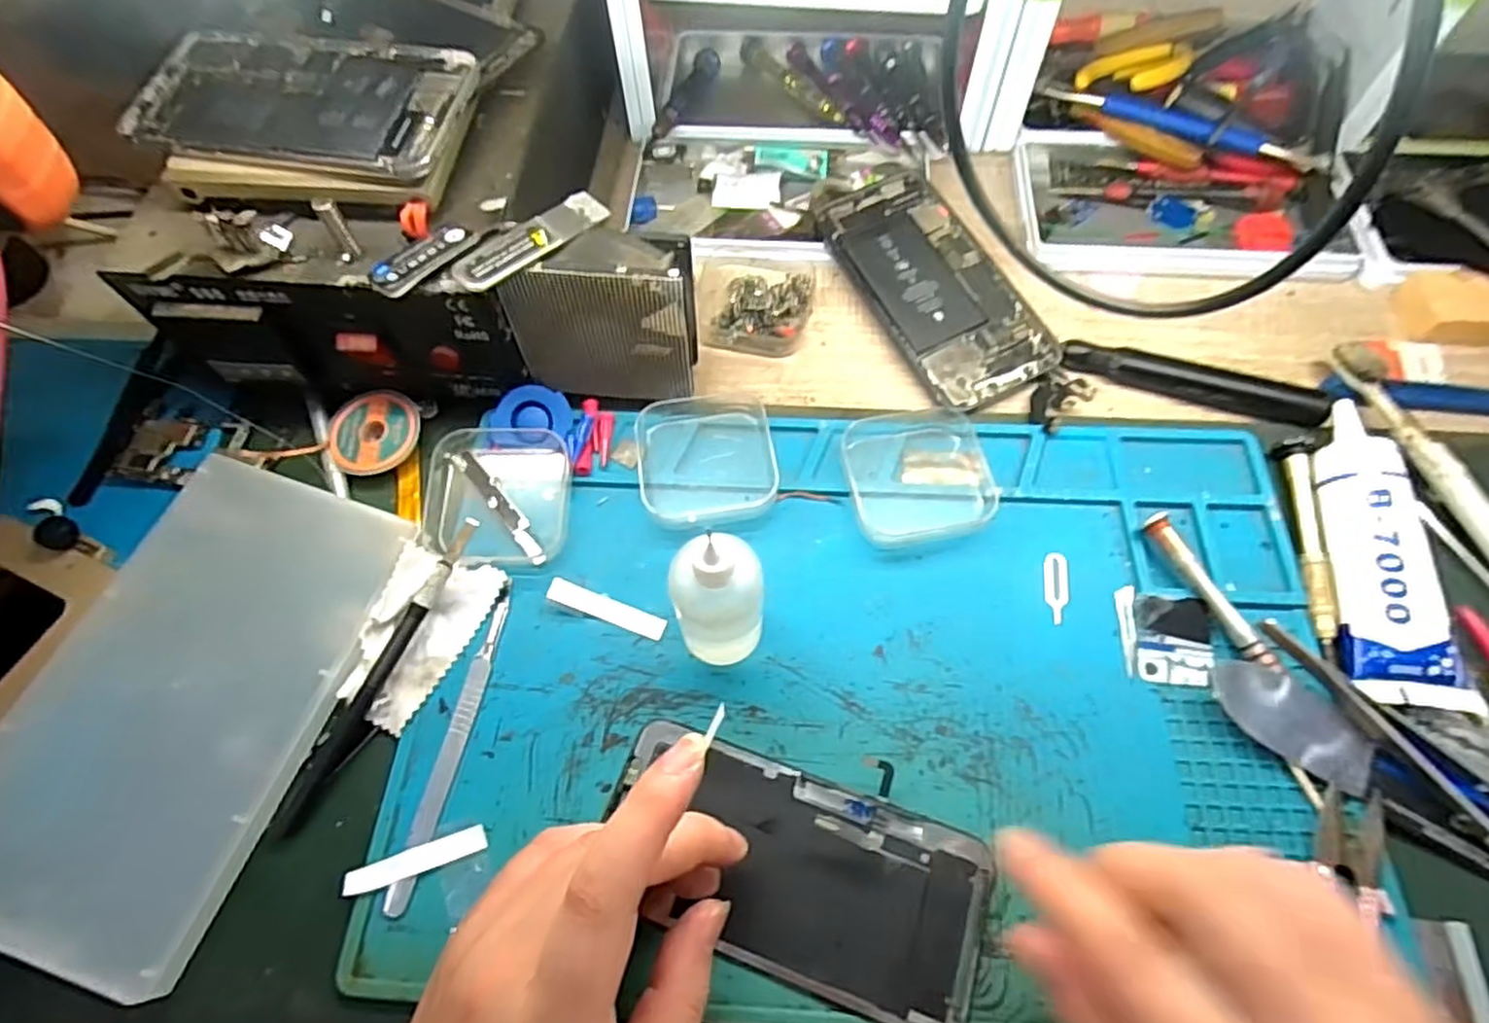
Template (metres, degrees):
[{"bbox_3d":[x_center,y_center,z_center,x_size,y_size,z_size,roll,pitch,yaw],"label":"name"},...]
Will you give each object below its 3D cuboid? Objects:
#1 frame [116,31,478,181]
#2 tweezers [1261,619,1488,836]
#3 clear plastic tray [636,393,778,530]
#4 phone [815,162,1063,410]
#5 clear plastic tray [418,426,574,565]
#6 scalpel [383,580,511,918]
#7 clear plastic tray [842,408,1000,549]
[{"bbox_3d":[-0.184,-0.170,0.295,0.134,0.007,0.071,11,68,9],"label":"frame"},{"bbox_3d":[0.262,0.099,0.266,0.012,0.012,0.149,-35,68,-14],"label":"tweezers"},{"bbox_3d":[-0.018,-0.027,0.337,0.063,0.016,0.068,-9,64,-2],"label":"clear plastic tray"},{"bbox_3d":[0.098,-0.132,0.386,0.074,0.014,0.165,-22,66,-8],"label":"phone"},{"bbox_3d":[-0.113,-0.008,0.326,0.061,0.017,0.067,-4,64,0],"label":"clear plastic tray"},{"bbox_3d":[-0.116,0.090,0.285,0.009,0.009,0.127,8,65,6],"label":"scalpel"},{"bbox_3d":[0.080,-0.017,0.330,0.065,0.014,0.066,-10,64,-3],"label":"clear plastic tray"}]

